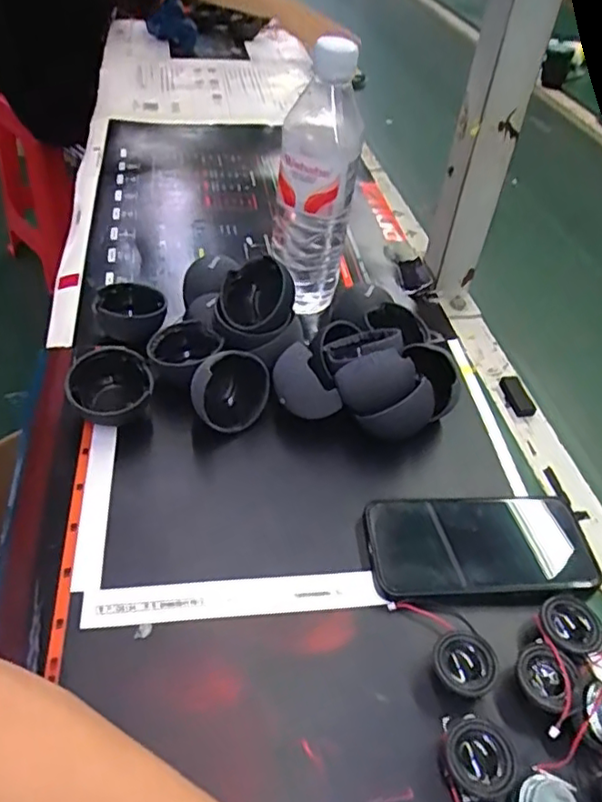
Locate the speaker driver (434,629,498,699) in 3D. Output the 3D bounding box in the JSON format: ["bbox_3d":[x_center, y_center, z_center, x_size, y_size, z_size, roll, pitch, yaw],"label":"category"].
[{"bbox_3d":[0.093,0.150,0.351,0.034,0.021,0.033,3,45,-3],"label":"speaker driver"}]

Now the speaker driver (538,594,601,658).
[{"bbox_3d":[0.163,0.138,0.375,0.033,0.015,0.036,3,45,-3],"label":"speaker driver"}]

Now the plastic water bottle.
[{"bbox_3d":[0.012,-0.178,0.532,0.067,0.227,0.066,2,45,-4],"label":"plastic water bottle"}]

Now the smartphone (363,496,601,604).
[{"bbox_3d":[0.123,0.099,0.415,0.152,0.017,0.076,-1,45,-8],"label":"smartphone"}]

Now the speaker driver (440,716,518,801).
[{"bbox_3d":[0.092,0.185,0.320,0.032,0.021,0.033,3,45,-3],"label":"speaker driver"}]

